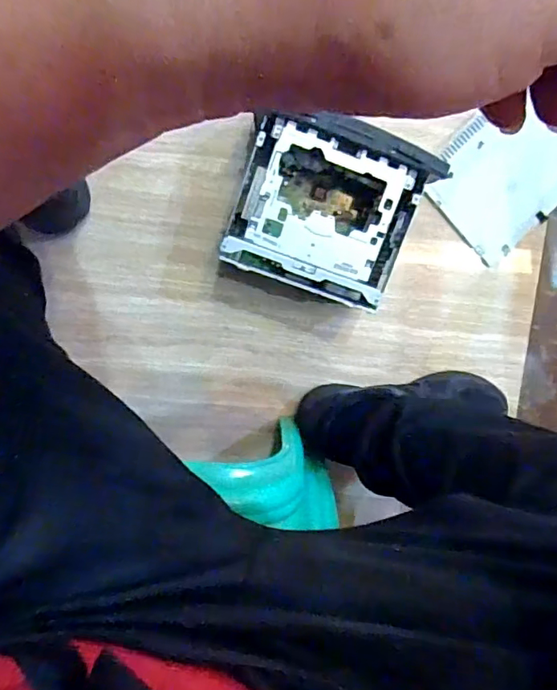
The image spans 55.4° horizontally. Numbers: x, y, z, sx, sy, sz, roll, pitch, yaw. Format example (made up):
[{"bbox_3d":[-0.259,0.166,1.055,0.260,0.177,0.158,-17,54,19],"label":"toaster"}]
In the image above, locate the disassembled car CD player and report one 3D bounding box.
[{"bbox_3d":[0.047,-0.148,0.597,0.176,0.127,0.168,18,97,-7],"label":"disassembled car CD player"}]

